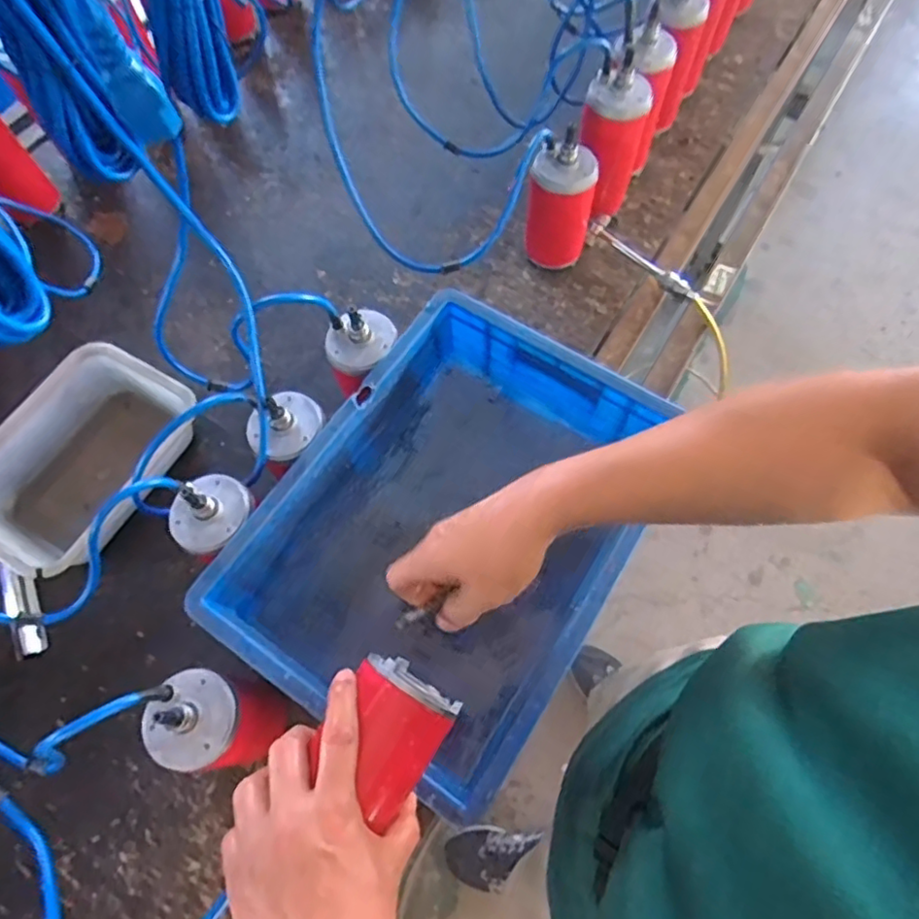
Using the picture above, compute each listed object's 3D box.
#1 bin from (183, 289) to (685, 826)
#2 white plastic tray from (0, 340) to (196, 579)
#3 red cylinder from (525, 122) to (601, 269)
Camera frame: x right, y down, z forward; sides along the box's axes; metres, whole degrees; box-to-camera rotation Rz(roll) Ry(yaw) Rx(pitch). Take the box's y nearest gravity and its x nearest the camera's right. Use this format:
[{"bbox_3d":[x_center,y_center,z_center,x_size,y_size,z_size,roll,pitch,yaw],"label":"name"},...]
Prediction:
[{"bbox_3d":[-0.004,0.073,0.605,0.295,0.151,0.392,30,71,13],"label":"bin"},{"bbox_3d":[-0.438,0.000,0.698,0.202,0.069,0.252,27,71,12],"label":"white plastic tray"},{"bbox_3d":[0.127,-0.322,0.751,0.079,0.159,0.068,10,68,5],"label":"red cylinder"}]

